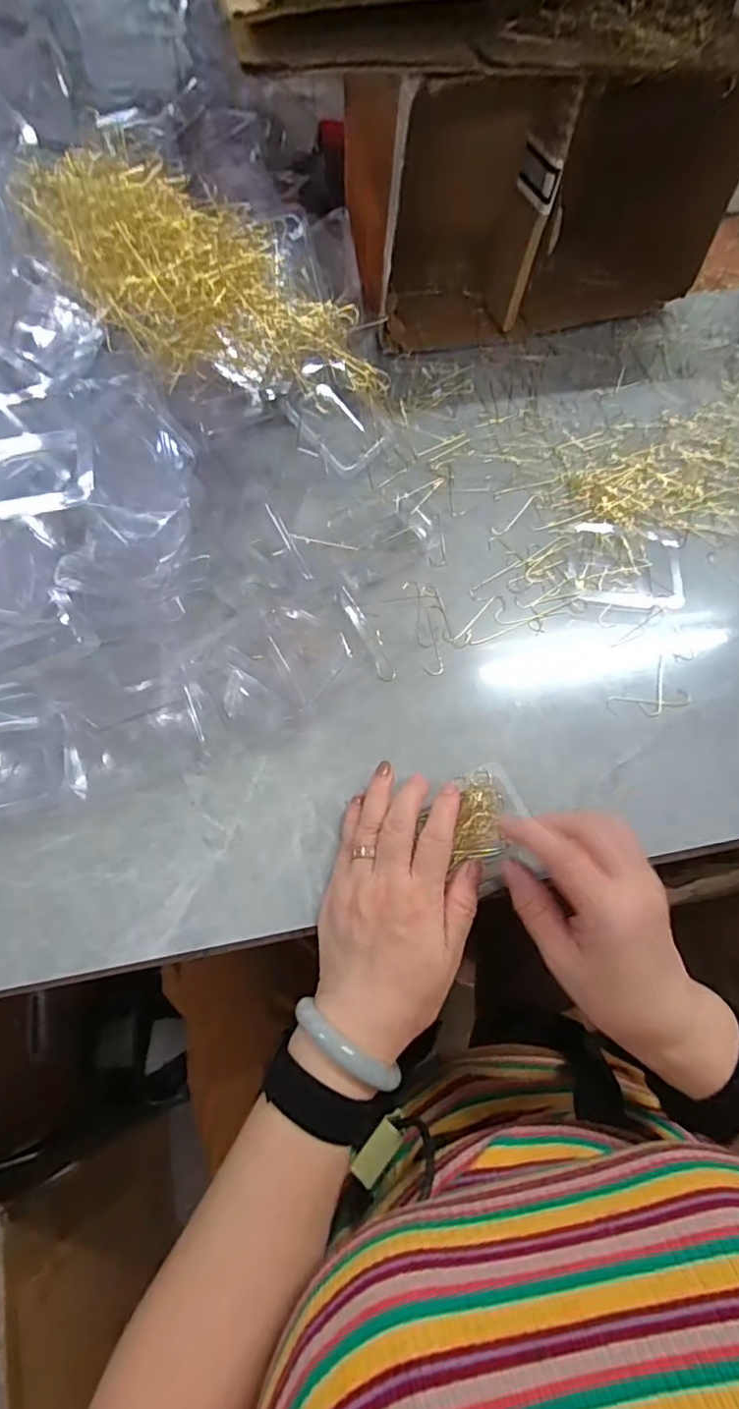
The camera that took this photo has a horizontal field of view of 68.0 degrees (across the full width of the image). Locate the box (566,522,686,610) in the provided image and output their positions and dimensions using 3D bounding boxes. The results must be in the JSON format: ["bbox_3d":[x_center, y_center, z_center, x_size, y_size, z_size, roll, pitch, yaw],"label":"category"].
[{"bbox_3d":[0.210,-0.120,0.453,0.085,0.022,0.078,11,64,3],"label":"box"}]

